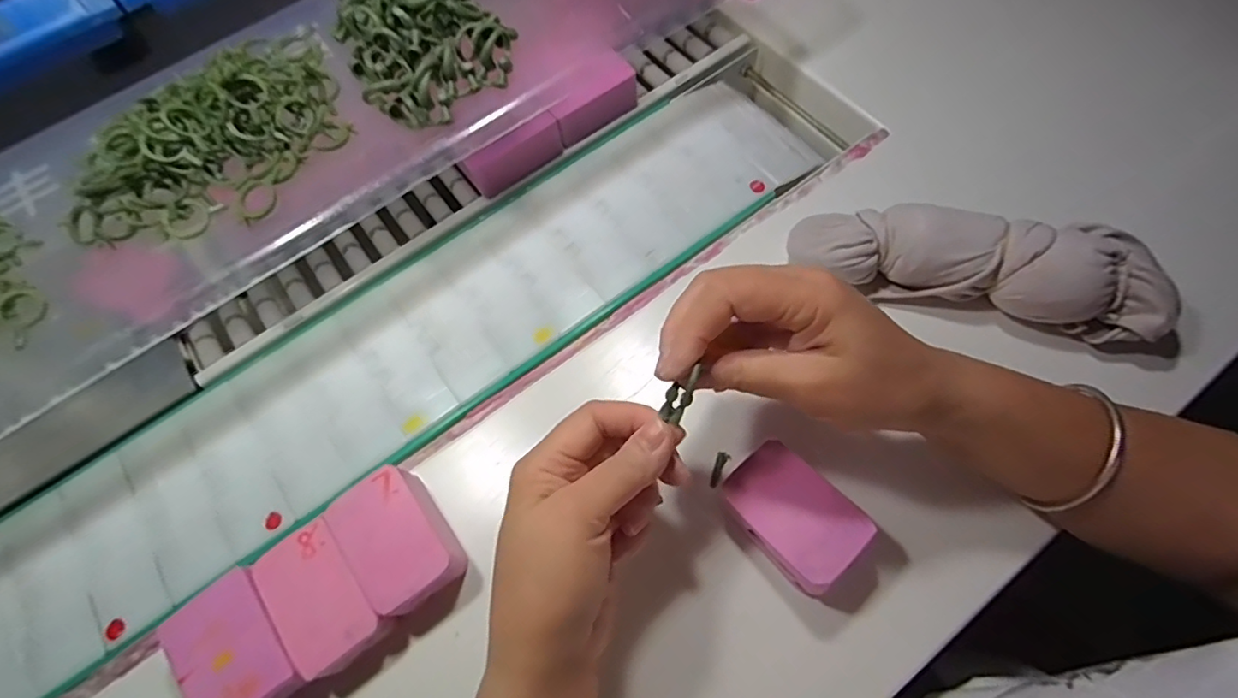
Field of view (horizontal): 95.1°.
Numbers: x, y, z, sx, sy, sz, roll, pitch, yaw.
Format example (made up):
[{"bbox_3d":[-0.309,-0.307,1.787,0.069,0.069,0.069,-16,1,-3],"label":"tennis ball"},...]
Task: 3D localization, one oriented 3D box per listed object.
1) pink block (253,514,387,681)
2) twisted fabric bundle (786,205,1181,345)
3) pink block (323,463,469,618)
[{"bbox_3d":[-0.157,0.133,0.304,0.044,0.030,0.072,-39,69,-13],"label":"pink block"},{"bbox_3d":[0.219,-0.053,0.352,0.213,0.054,0.061,14,69,8],"label":"twisted fabric bundle"},{"bbox_3d":[-0.122,0.106,0.314,0.046,0.030,0.073,-36,68,-12],"label":"pink block"}]

